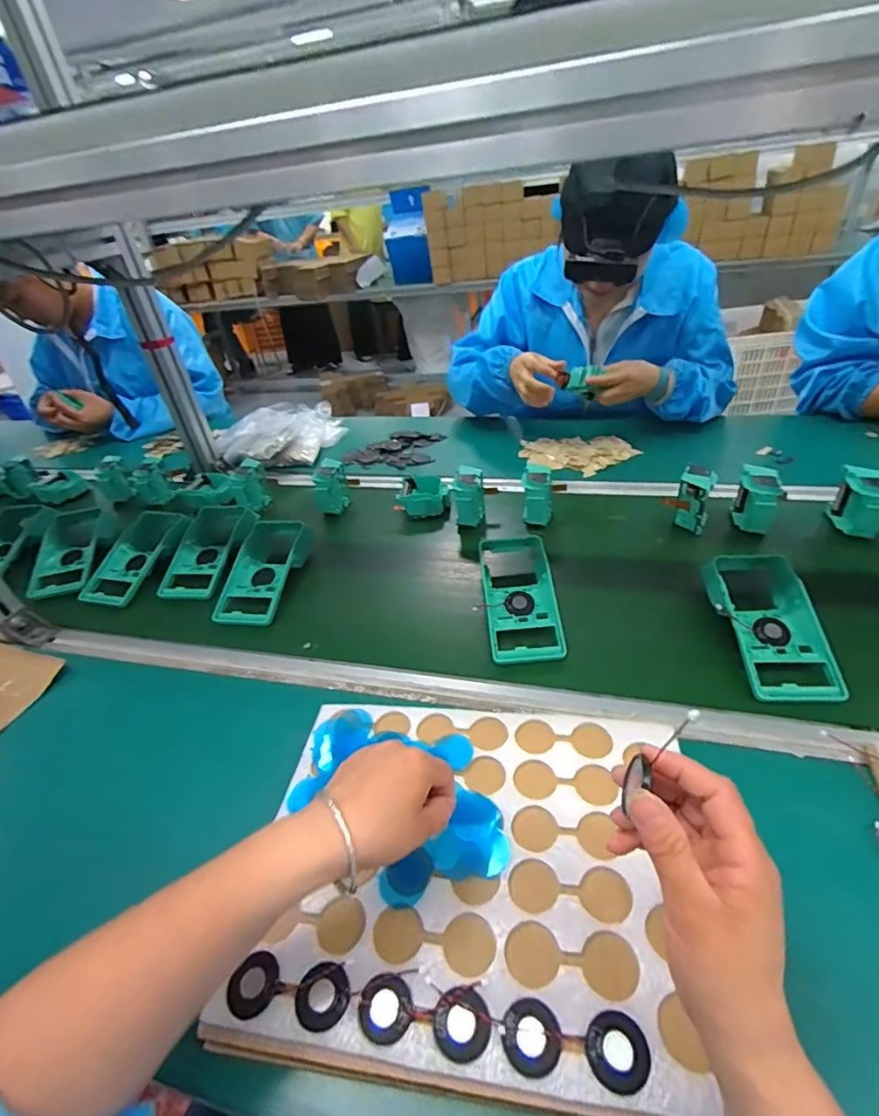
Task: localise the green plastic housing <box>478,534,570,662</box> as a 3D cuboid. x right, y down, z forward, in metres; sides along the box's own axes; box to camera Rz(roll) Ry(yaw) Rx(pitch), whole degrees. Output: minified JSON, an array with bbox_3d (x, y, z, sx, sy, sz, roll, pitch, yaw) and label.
[{"bbox_3d":[0.094,0.043,0.616,0.080,0.026,0.185,-5,48,2],"label":"green plastic housing"}]

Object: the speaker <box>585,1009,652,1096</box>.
[{"bbox_3d":[0.100,0.277,0.290,0.033,0.004,0.034,-5,37,4],"label":"speaker"}]

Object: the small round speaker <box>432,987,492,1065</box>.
[{"bbox_3d":[0.013,0.276,0.306,0.033,0.004,0.032,-5,37,4],"label":"small round speaker"}]

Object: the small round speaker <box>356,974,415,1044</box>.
[{"bbox_3d":[-0.033,0.276,0.317,0.033,0.004,0.030,-5,37,4],"label":"small round speaker"}]

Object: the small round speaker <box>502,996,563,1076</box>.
[{"bbox_3d":[0.054,0.276,0.298,0.033,0.004,0.033,-5,37,4],"label":"small round speaker"}]

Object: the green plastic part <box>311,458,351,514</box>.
[{"bbox_3d":[-0.181,-0.118,0.860,0.059,0.080,0.047,-16,37,-11],"label":"green plastic part"}]

